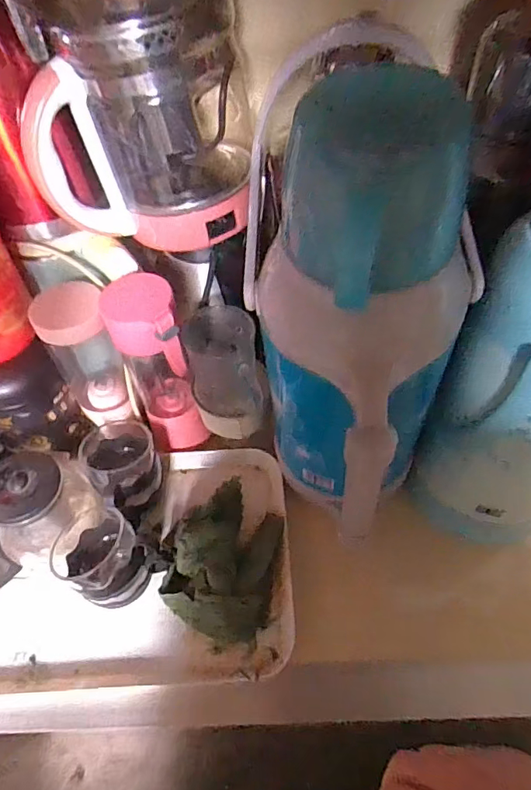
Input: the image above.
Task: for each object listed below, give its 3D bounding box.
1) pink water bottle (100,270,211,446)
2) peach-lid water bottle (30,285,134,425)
[{"bbox_3d":[-0.118,-0.021,0.538,0.068,0.221,0.087,-21,56,-13],"label":"pink water bottle"},{"bbox_3d":[-0.190,-0.038,0.524,0.064,0.165,0.071,-35,60,-21],"label":"peach-lid water bottle"}]

